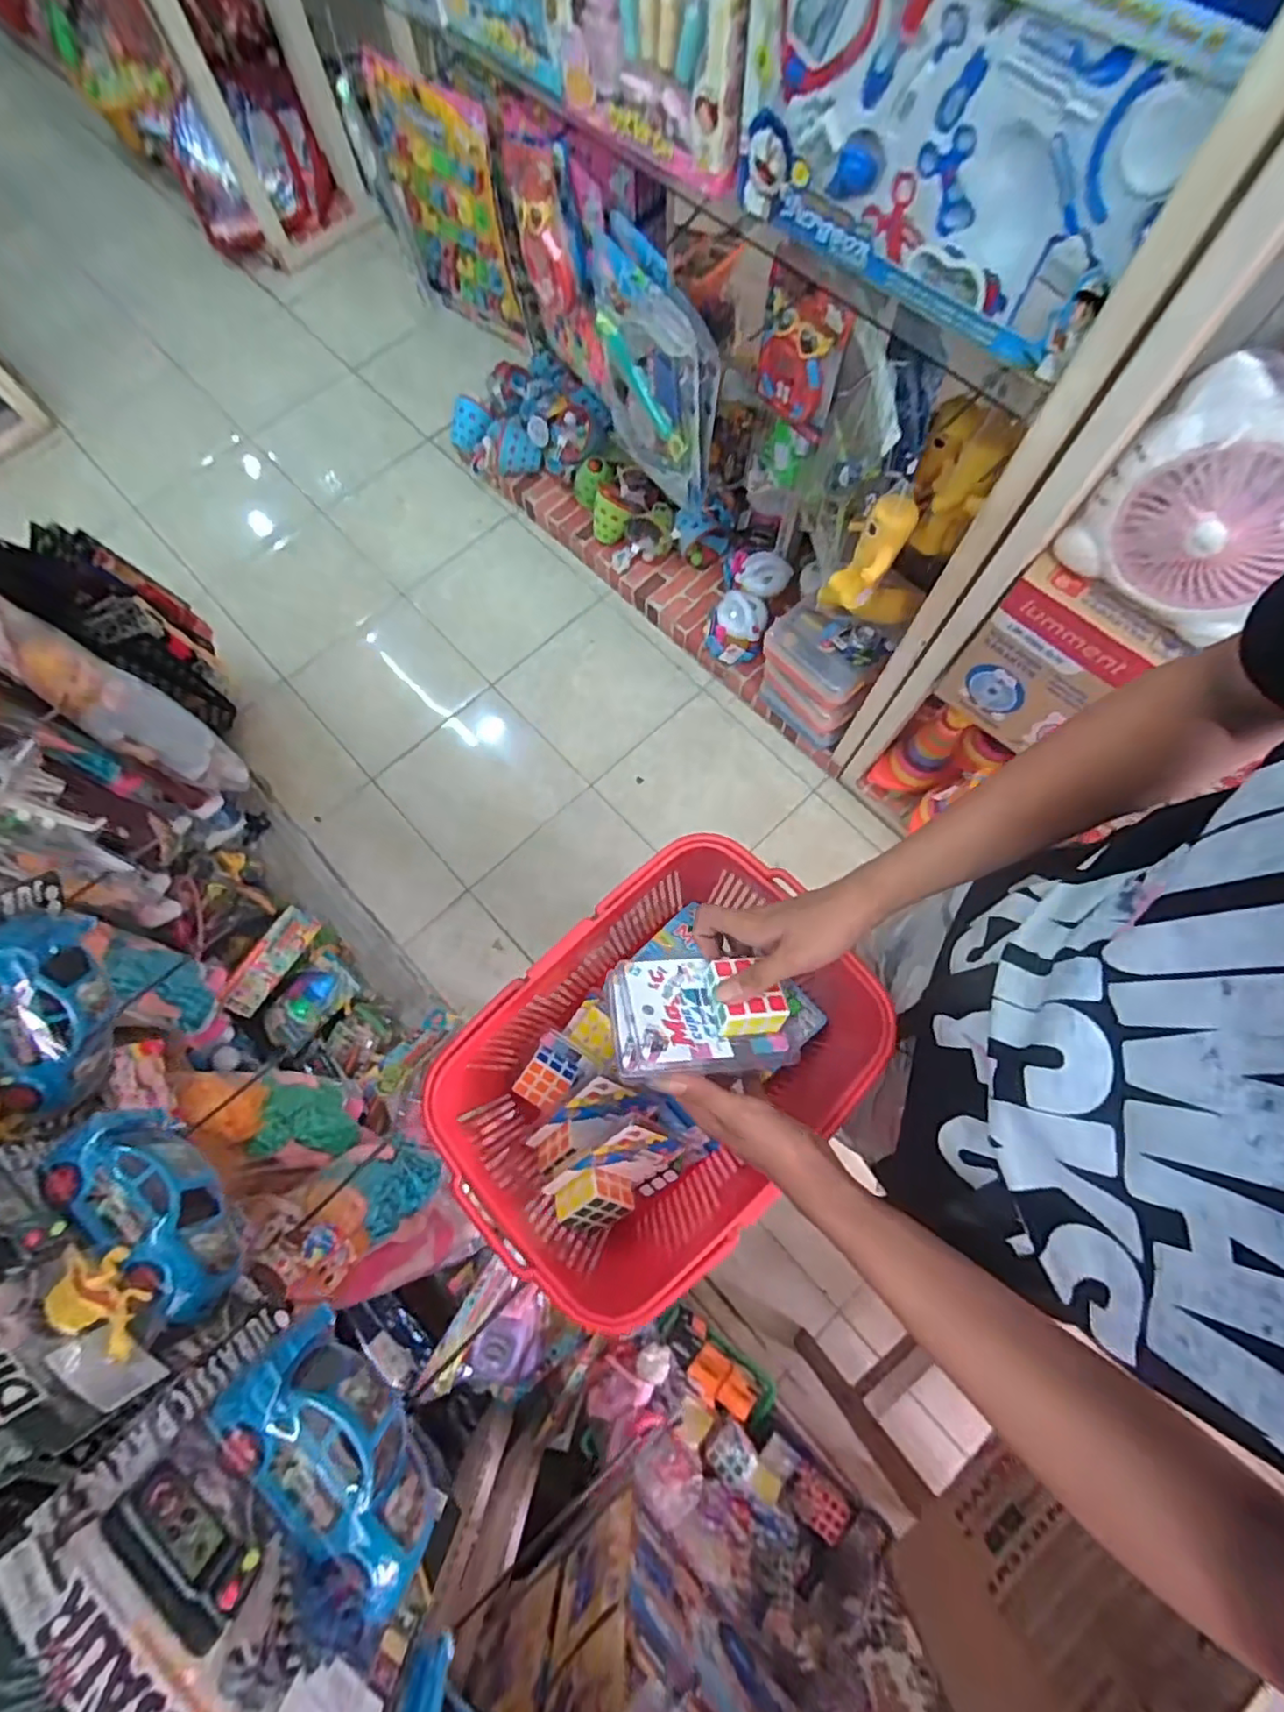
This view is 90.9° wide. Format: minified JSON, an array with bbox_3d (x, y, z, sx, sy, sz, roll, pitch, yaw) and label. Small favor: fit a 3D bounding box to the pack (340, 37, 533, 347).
[{"bbox_3d":[-0.409,-1.308,1.294,0.379,0.395,0.076,32,77,10],"label":"pack"}]

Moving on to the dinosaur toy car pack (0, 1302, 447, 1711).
[{"bbox_3d":[-0.200,0.373,0.330,0.060,0.202,0.203,-45,80,10],"label":"dinosaur toy car pack"}]

